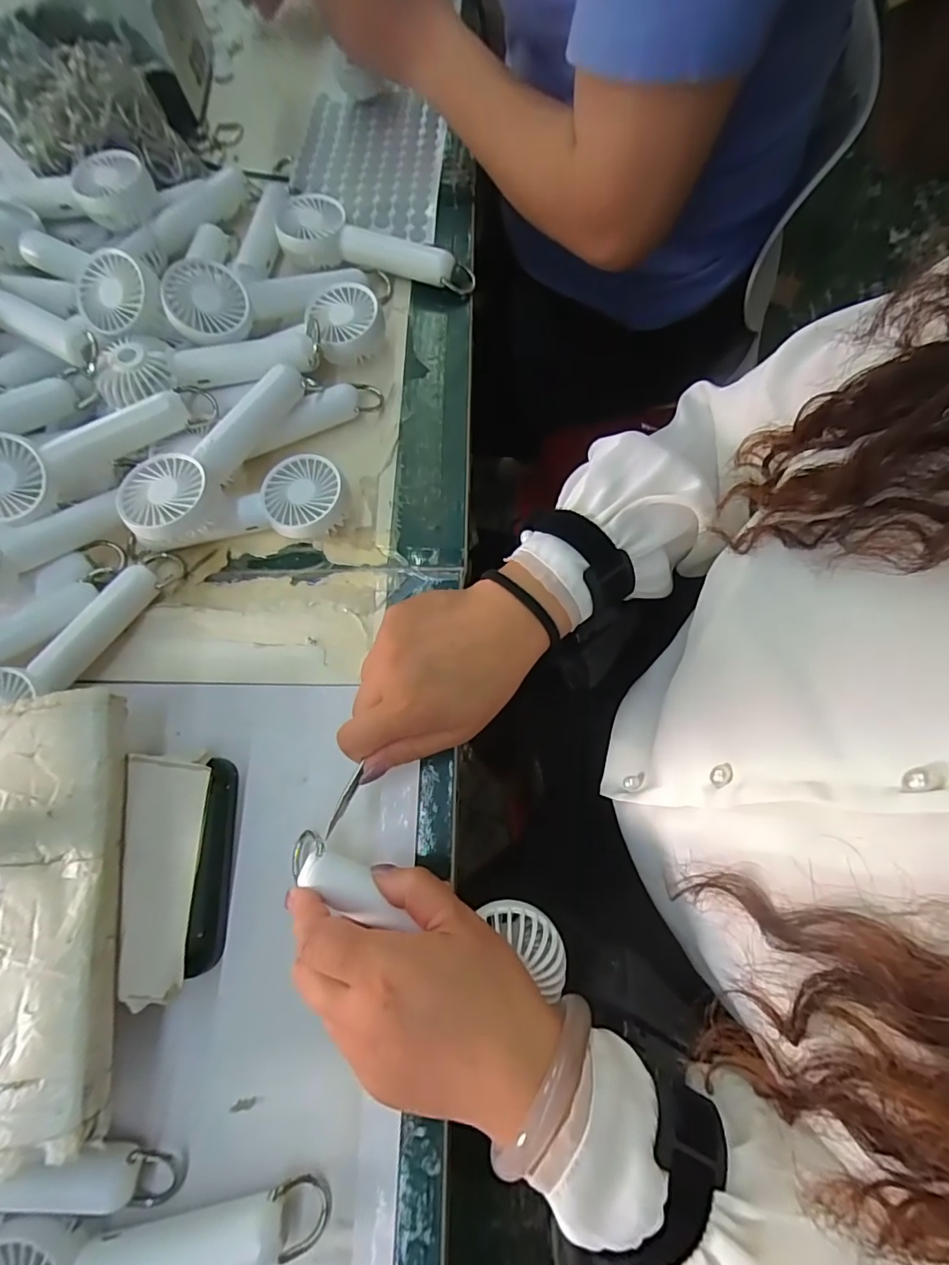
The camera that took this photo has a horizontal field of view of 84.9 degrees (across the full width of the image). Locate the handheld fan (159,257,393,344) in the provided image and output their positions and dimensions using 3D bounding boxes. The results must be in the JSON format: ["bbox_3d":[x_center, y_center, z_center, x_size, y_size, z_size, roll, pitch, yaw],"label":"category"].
[{"bbox_3d":[-0.140,-0.253,0.388,0.165,0.030,0.051,-21,73,-19],"label":"handheld fan"}]

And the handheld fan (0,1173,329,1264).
[{"bbox_3d":[-0.156,0.301,0.243,0.161,0.027,0.056,-5,73,4],"label":"handheld fan"}]

